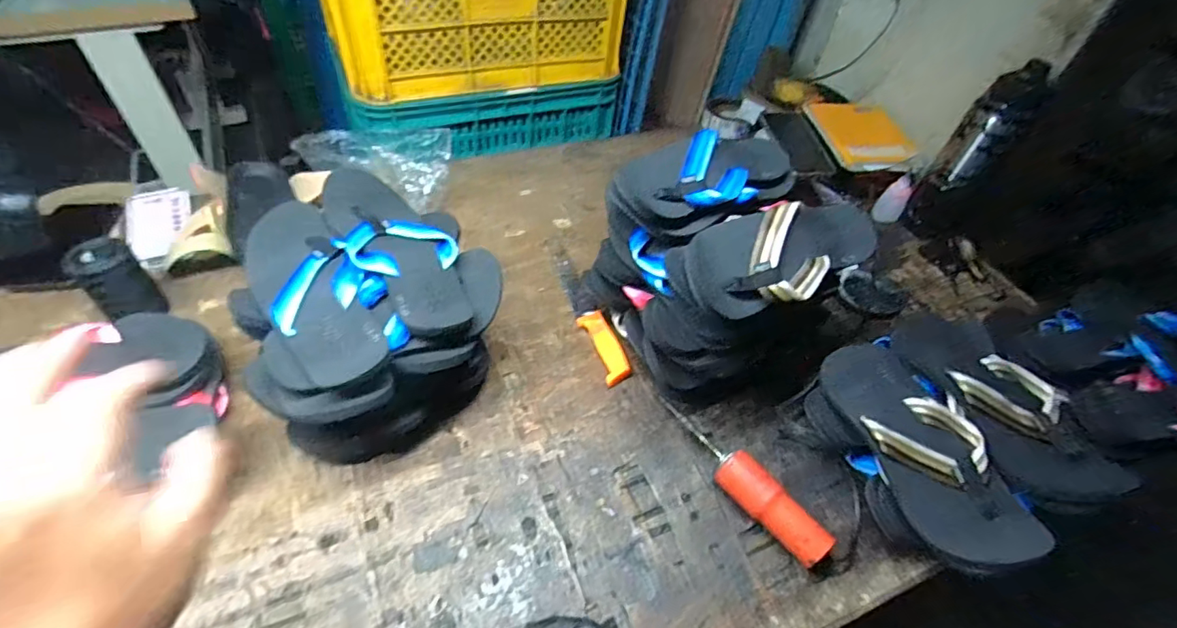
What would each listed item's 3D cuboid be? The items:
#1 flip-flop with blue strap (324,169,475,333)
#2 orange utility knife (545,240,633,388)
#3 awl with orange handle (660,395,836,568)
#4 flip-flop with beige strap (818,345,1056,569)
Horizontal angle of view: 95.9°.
[{"bbox_3d":[-0.207,-0.074,0.580,0.107,0.046,0.229,-25,56,-26],"label":"flip-flop with blue strap"},{"bbox_3d":[-0.007,-0.018,0.738,0.035,0.021,0.273,-14,53,-17],"label":"orange utility knife"},{"bbox_3d":[0.157,0.173,0.571,0.034,0.045,0.216,-31,60,-28],"label":"awl with orange handle"},{"bbox_3d":[0.335,0.129,0.534,0.121,0.040,0.240,-8,50,-15],"label":"flip-flop with beige strap"}]

